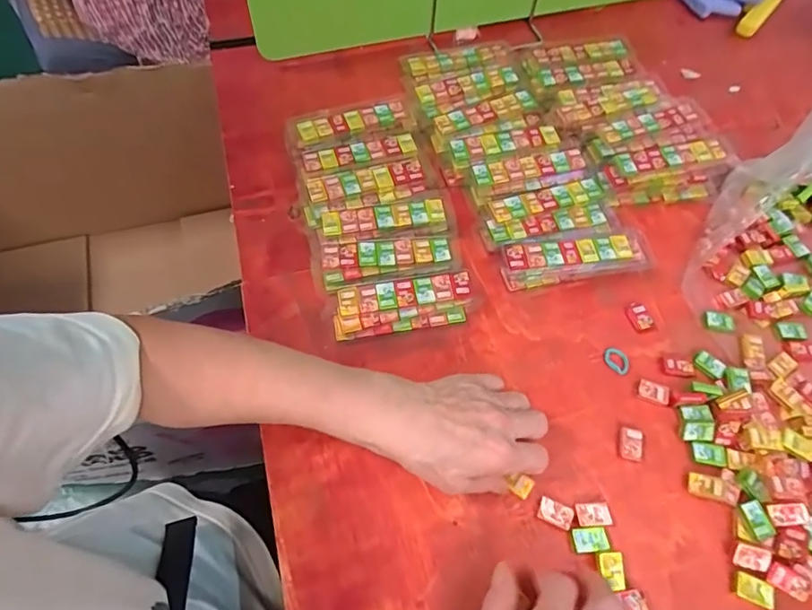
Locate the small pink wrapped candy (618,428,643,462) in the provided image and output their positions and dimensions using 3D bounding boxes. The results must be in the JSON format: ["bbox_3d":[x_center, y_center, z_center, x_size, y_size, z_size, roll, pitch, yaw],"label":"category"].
[{"bbox_3d":[0.186,0.115,0.422,0.019,0.010,0.025,14,61,5],"label":"small pink wrapped candy"}]

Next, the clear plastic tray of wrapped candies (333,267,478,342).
[{"bbox_3d":[-0.001,0.000,0.463,0.128,0.028,0.047,-12,62,-9],"label":"clear plastic tray of wrapped candies"}]

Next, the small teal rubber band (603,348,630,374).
[{"bbox_3d":[0.191,0.049,0.460,0.024,0.004,0.021,41,67,18],"label":"small teal rubber band"}]

